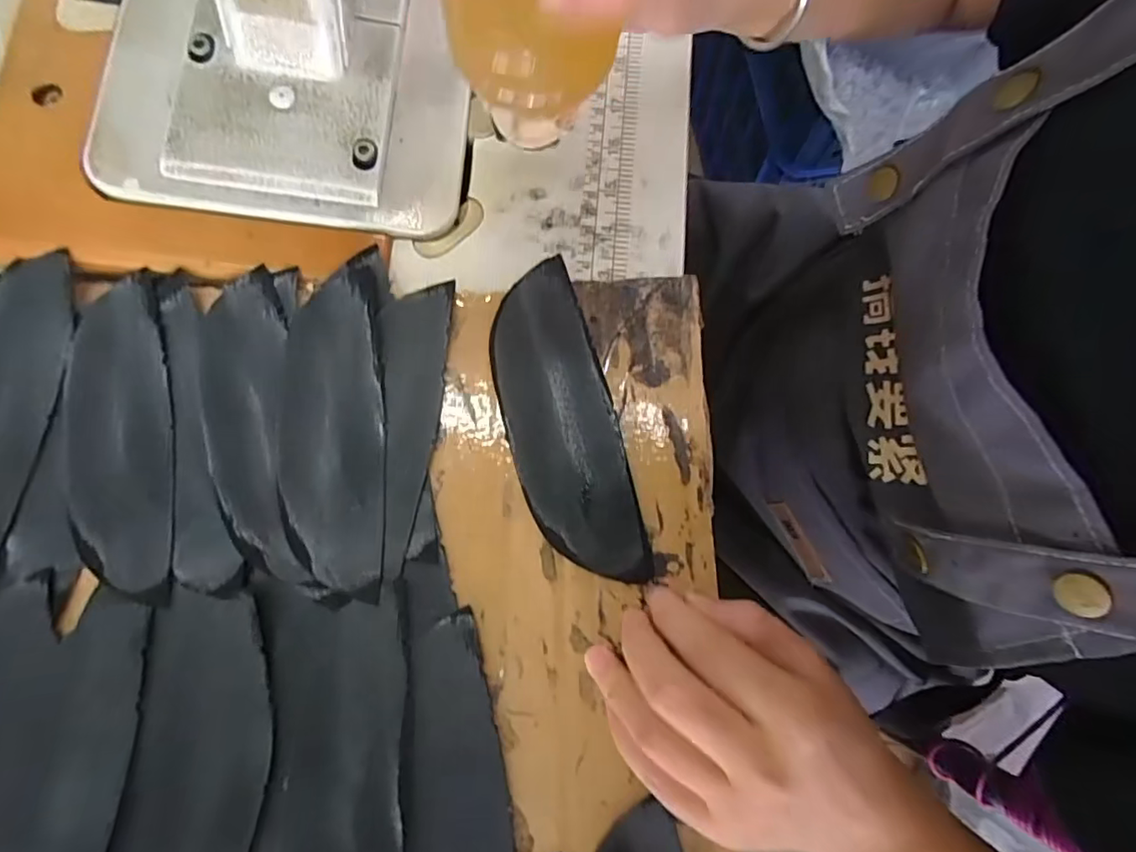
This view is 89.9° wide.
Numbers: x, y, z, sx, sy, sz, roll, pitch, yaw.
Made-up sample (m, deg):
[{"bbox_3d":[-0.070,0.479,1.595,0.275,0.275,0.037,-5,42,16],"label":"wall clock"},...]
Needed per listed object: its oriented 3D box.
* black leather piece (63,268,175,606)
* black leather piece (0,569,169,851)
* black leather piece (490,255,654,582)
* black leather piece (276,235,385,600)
[{"bbox_3d":[-0.208,0.005,0.263,0.049,0.005,0.148,-9,80,1],"label":"black leather piece"},{"bbox_3d":[-0.235,0.140,0.237,0.107,0.006,0.143,5,77,2],"label":"black leather piece"},{"bbox_3d":[-0.004,-0.001,0.263,0.049,0.006,0.147,-16,80,-3],"label":"black leather piece"},{"bbox_3d":[-0.110,-0.003,0.264,0.046,0.005,0.155,-5,79,-1],"label":"black leather piece"}]

